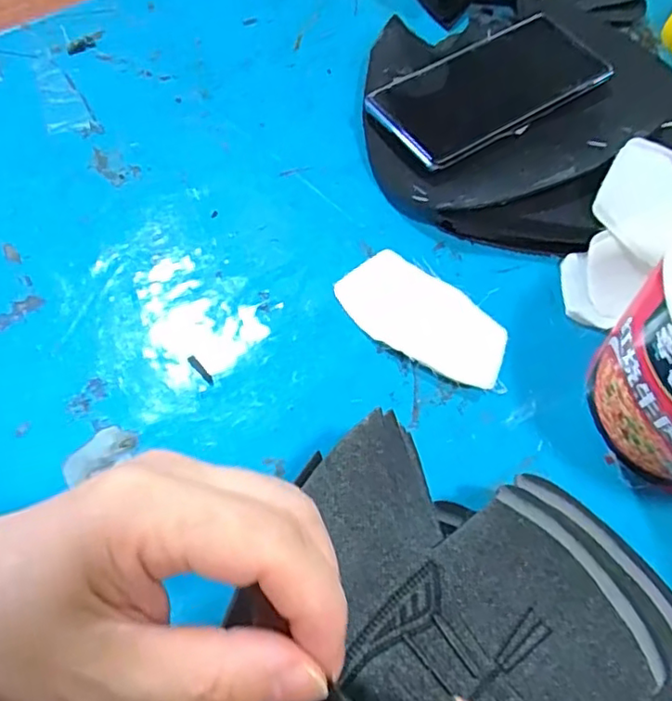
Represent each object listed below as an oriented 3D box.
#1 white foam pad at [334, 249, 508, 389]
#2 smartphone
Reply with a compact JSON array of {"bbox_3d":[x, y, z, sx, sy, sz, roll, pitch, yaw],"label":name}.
[{"bbox_3d":[0.050,-0.018,0.339,0.098,0.008,0.052,34,65,11],"label":"white foam pad"},{"bbox_3d":[0.100,-0.172,0.392,0.148,0.006,0.074,-31,71,-14],"label":"smartphone"}]

